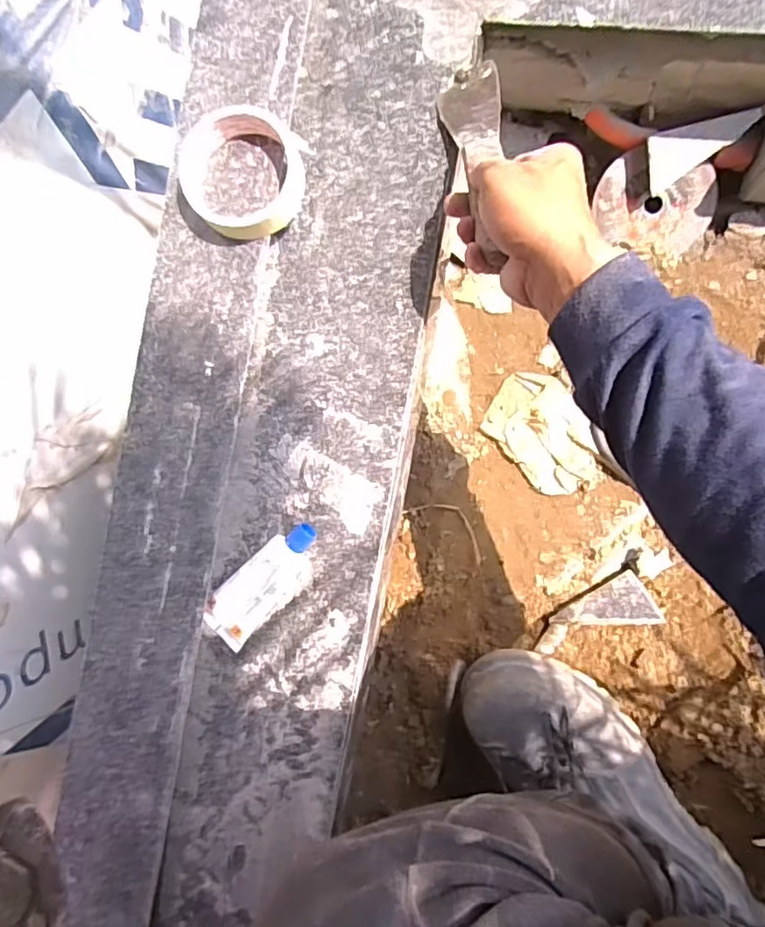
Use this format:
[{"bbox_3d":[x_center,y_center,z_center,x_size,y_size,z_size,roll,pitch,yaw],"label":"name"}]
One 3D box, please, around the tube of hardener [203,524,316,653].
[{"bbox_3d":[-0.088,0.090,0.433,0.109,0.026,0.041,-44,82,5],"label":"tube of hardener"}]

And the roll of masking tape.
[{"bbox_3d":[-0.104,-0.211,0.426,0.087,0.026,0.085,5,89,9],"label":"roll of masking tape"}]

